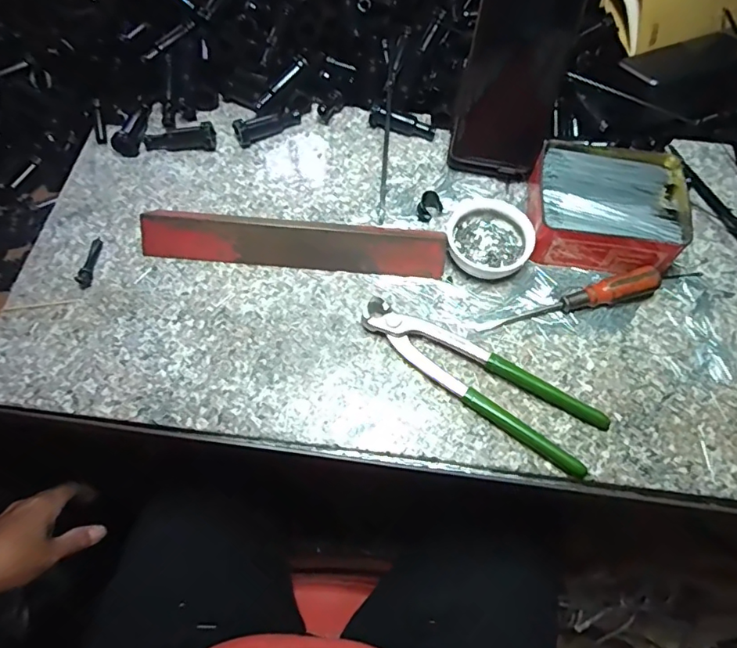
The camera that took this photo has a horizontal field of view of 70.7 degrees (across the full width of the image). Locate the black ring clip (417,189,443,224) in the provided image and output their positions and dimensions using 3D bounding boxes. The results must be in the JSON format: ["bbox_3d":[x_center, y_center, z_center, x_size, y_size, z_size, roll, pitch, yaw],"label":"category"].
[{"bbox_3d":[0.055,-0.104,0.463,0.022,0.024,0.017,6,63,3],"label":"black ring clip"}]

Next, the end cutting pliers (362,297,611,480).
[{"bbox_3d":[0.084,0.037,0.399,0.196,0.017,0.050,33,68,16],"label":"end cutting pliers"}]

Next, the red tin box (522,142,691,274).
[{"bbox_3d":[0.205,-0.100,0.454,0.129,0.043,0.115,13,64,7],"label":"red tin box"}]

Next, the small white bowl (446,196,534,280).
[{"bbox_3d":[0.102,-0.076,0.448,0.068,0.022,0.079,1,63,1],"label":"small white bowl"}]

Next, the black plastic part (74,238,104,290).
[{"bbox_3d":[-0.240,-0.054,0.448,0.013,0.009,0.052,2,63,1],"label":"black plastic part"}]

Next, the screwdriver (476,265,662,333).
[{"bbox_3d":[0.161,-0.017,0.419,0.148,0.019,0.020,-15,64,-8],"label":"screwdriver"}]

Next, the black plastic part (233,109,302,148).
[{"bbox_3d":[-0.100,-0.200,0.514,0.067,0.021,0.019,-32,67,-15],"label":"black plastic part"}]

